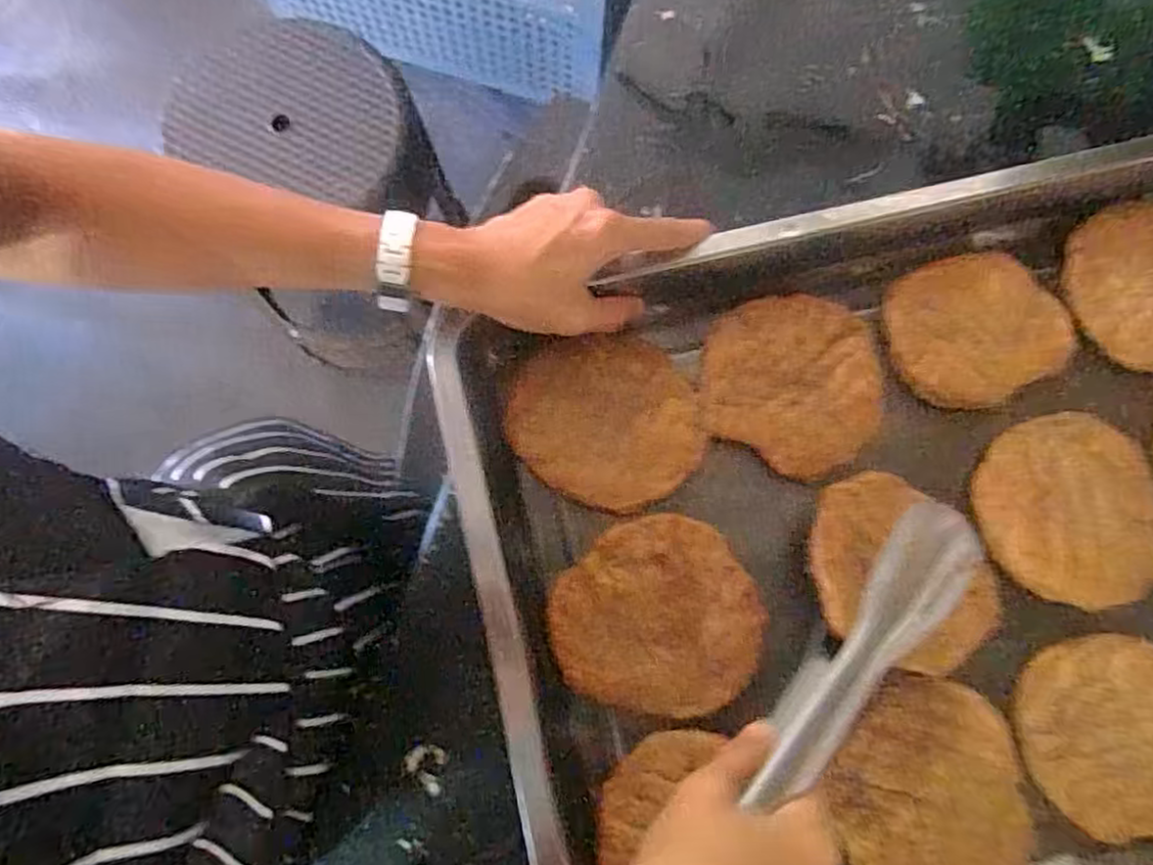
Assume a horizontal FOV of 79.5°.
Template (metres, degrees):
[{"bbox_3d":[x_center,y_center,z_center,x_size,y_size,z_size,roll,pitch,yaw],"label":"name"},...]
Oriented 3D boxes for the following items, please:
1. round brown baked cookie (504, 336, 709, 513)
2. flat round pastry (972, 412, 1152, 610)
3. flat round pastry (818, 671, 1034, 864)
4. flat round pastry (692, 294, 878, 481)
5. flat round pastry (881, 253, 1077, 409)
[{"bbox_3d":[0.018,-0.008,0.399,0.109,0.006,0.098,18,79,2],"label":"round brown baked cookie"},{"bbox_3d":[0.278,0.040,0.382,0.102,0.019,0.109,0,79,-2],"label":"flat round pastry"},{"bbox_3d":[0.183,0.185,0.351,0.099,0.010,0.105,0,79,-2],"label":"flat round pastry"},{"bbox_3d":[0.126,-0.032,0.402,0.100,0.006,0.102,0,79,-2],"label":"flat round pastry"},{"bbox_3d":[0.237,-0.063,0.409,0.106,0.009,0.085,-23,81,-6],"label":"flat round pastry"}]

